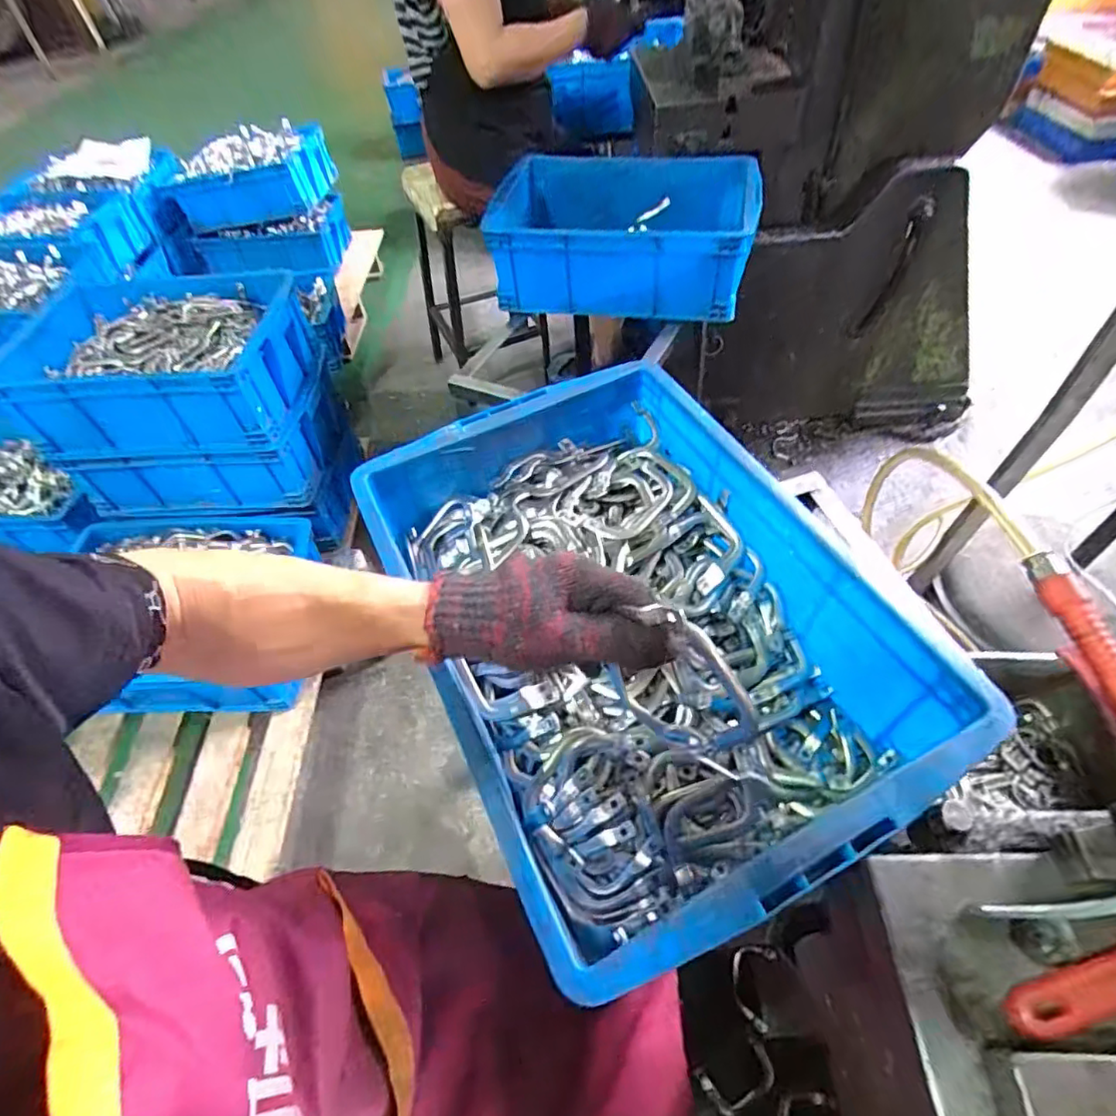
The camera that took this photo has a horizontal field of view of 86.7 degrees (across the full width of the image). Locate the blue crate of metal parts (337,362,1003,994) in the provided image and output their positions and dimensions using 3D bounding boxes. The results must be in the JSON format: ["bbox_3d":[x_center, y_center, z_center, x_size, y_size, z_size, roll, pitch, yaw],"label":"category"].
[{"bbox_3d":[0.061,0.059,0.550,0.341,0.157,0.486,-24,54,-13],"label":"blue crate of metal parts"}]

